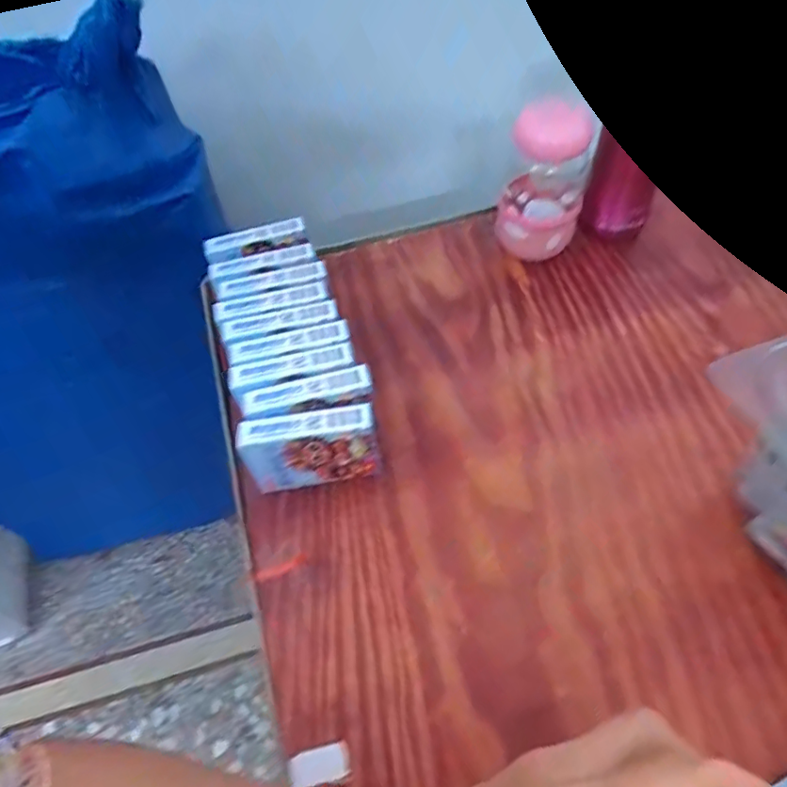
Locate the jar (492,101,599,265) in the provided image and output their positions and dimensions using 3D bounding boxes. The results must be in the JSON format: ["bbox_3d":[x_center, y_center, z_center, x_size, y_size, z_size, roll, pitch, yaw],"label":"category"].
[{"bbox_3d":[0.136,-0.185,0.503,0.070,0.136,0.056,13,56,13],"label":"jar"}]

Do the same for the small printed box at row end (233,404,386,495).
[{"bbox_3d":[-0.058,0.042,0.401,0.092,0.068,0.024,-9,54,-2],"label":"small printed box at row end"}]

